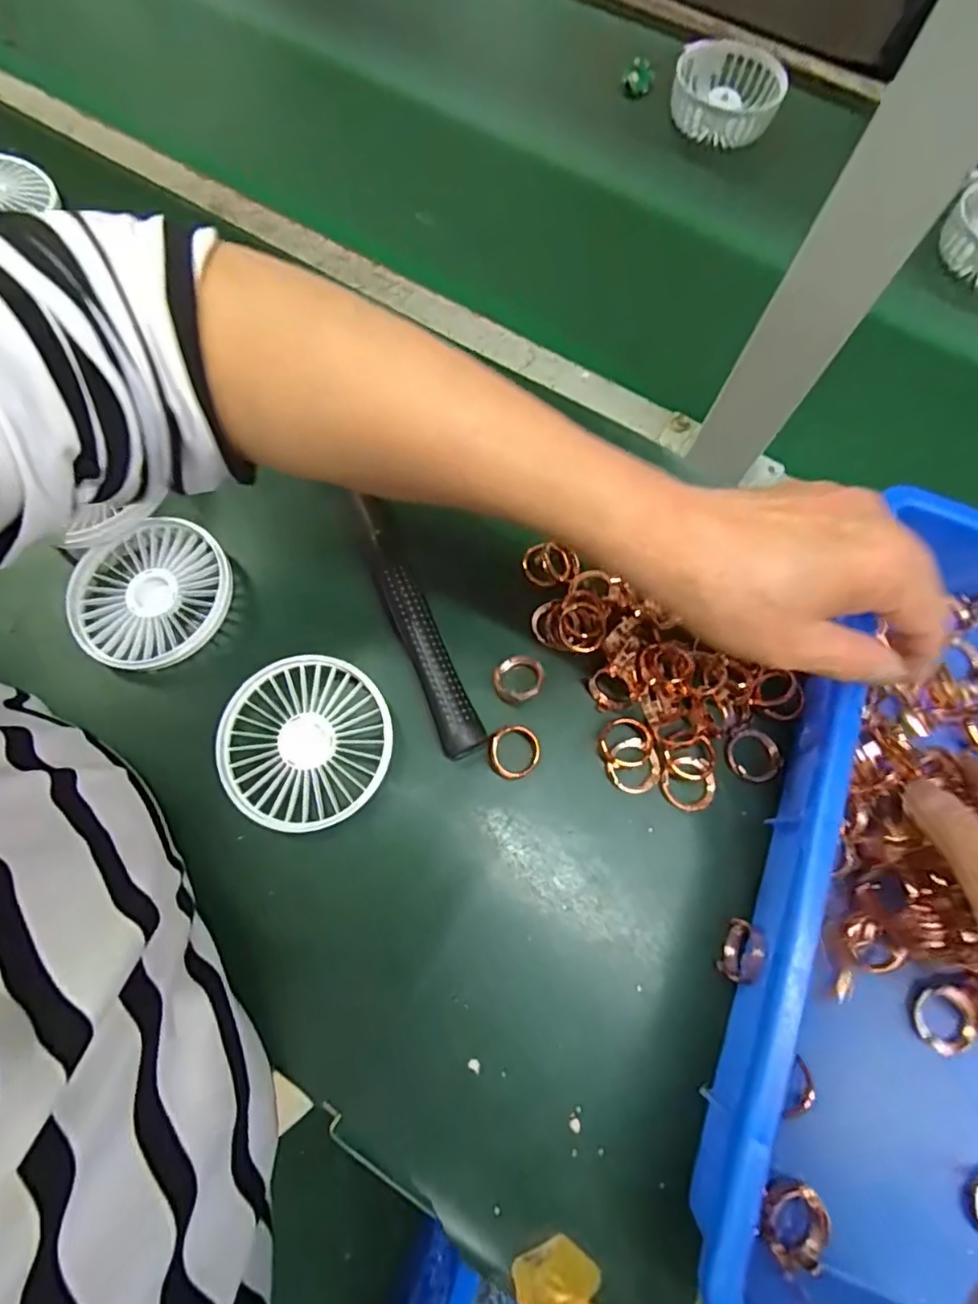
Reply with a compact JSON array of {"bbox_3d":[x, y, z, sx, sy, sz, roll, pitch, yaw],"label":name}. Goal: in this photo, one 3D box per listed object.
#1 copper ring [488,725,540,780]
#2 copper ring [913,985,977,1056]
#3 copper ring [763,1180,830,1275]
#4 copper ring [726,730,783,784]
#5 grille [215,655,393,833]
[{"bbox_3d":[0.013,0.053,0.314,0.028,0.004,0.027,0,93,0],"label":"copper ring"},{"bbox_3d":[0.216,0.174,0.281,0.027,0.007,0.027,-7,62,14],"label":"copper ring"},{"bbox_3d":[0.130,0.244,0.251,0.029,0.007,0.031,0,70,0],"label":"copper ring"},{"bbox_3d":[0.143,0.055,0.321,0.028,0.005,0.027,0,70,0],"label":"copper ring"},{"bbox_3d":[-0.095,0.049,0.314,0.084,0.020,0.087,0,70,0],"label":"grille"}]

